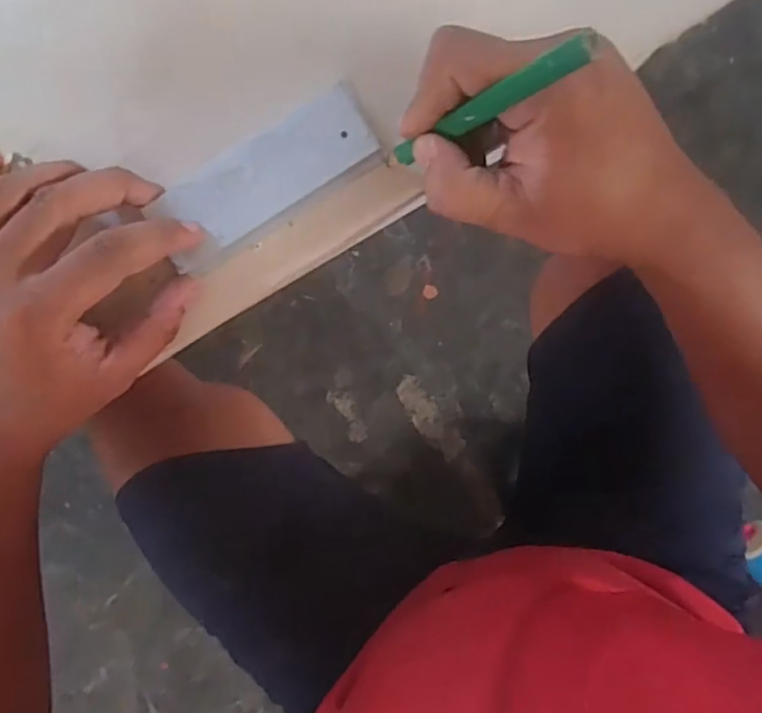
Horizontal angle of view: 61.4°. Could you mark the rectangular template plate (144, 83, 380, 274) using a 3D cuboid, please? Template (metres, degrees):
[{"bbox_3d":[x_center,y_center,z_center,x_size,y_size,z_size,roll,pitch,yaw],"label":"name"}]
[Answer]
[{"bbox_3d":[-0.059,-0.089,0.322,0.115,0.007,0.038,-33,90,4],"label":"rectangular template plate"}]

